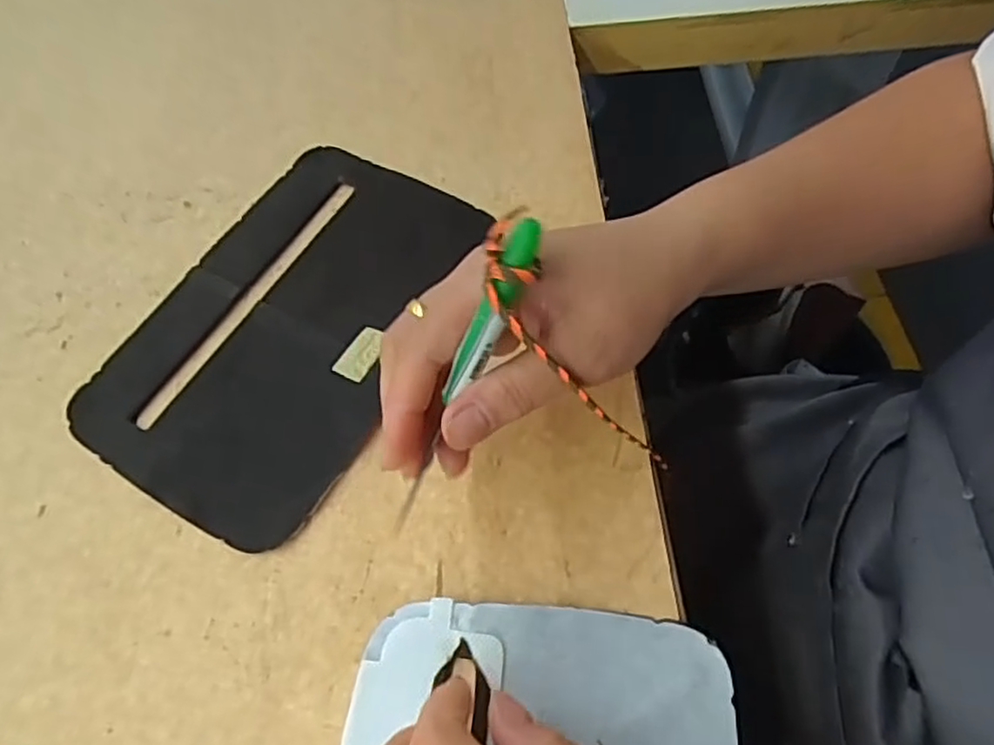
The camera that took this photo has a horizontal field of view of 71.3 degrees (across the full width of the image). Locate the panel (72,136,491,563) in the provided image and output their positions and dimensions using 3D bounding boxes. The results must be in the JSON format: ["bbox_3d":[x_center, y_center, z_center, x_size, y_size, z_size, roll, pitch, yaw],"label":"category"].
[{"bbox_3d":[-0.096,-0.027,0.326,0.126,0.005,0.193,25,65,17],"label":"panel"}]

